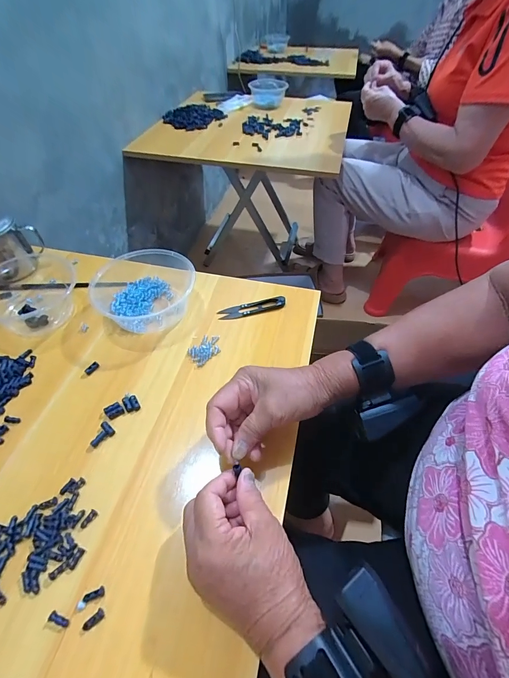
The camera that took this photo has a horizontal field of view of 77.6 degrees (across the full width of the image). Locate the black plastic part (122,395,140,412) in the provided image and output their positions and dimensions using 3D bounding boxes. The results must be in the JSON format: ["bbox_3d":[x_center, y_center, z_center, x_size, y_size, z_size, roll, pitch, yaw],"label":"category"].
[{"bbox_3d":[-0.148,0.078,0.380,0.016,0.004,0.020,-25,56,-19],"label":"black plastic part"}]

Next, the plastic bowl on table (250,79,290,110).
[{"bbox_3d":[0.050,-0.849,1.088,0.119,0.065,0.145,8,52,7],"label":"plastic bowl on table"}]

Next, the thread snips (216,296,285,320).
[{"bbox_3d":[-0.003,-0.048,0.479,0.102,0.012,0.024,-10,52,-8],"label":"thread snips"}]

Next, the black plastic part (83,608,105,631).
[{"bbox_3d":[-0.132,0.231,0.260,0.017,0.004,0.007,-38,60,-26],"label":"black plastic part"}]

